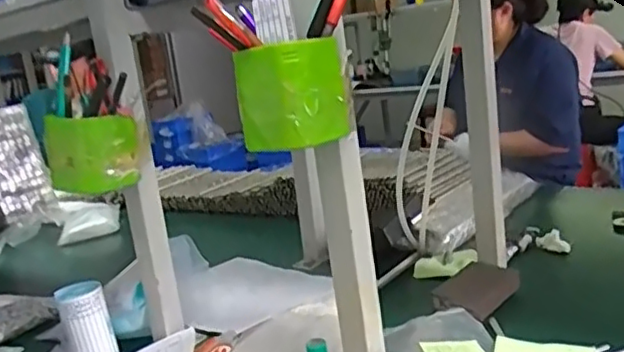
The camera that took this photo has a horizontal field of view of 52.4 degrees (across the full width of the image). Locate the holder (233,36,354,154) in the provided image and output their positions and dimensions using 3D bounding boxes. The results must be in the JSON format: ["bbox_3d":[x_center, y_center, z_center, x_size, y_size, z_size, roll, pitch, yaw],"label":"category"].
[{"bbox_3d":[-0.015,-0.067,0.526,0.068,0.080,0.074,2,16,37],"label":"holder"}]

